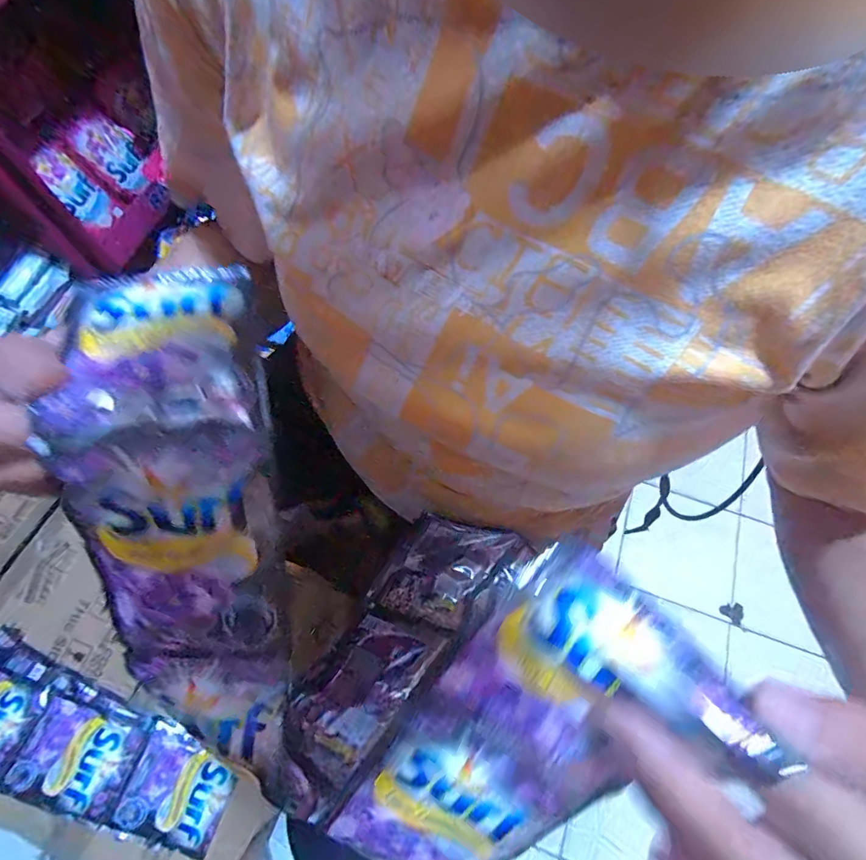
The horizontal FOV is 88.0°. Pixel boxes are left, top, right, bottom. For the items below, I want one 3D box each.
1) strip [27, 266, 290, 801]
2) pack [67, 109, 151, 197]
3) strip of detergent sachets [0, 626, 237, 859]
[{"bbox_3d":[-0.116,0.038,0.208,0.085,0.061,0.238,-8,91,-4],"label":"strip"},{"bbox_3d":[-0.467,-0.405,0.652,0.006,0.102,0.077,15,76,27],"label":"pack"},{"bbox_3d":[-0.365,0.320,0.459,0.324,0.029,0.102,17,67,6],"label":"strip of detergent sachets"}]

